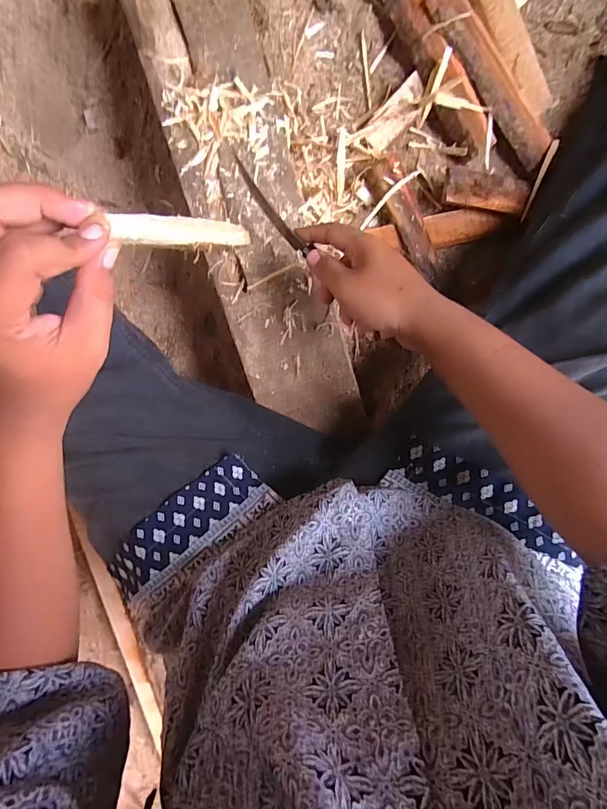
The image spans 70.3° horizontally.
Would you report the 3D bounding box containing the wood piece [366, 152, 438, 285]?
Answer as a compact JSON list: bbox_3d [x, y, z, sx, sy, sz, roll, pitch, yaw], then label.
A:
[{"bbox_3d":[0.130,-0.232,0.550,0.035,0.031,0.159,-25,98,6],"label":"wood piece"}]

